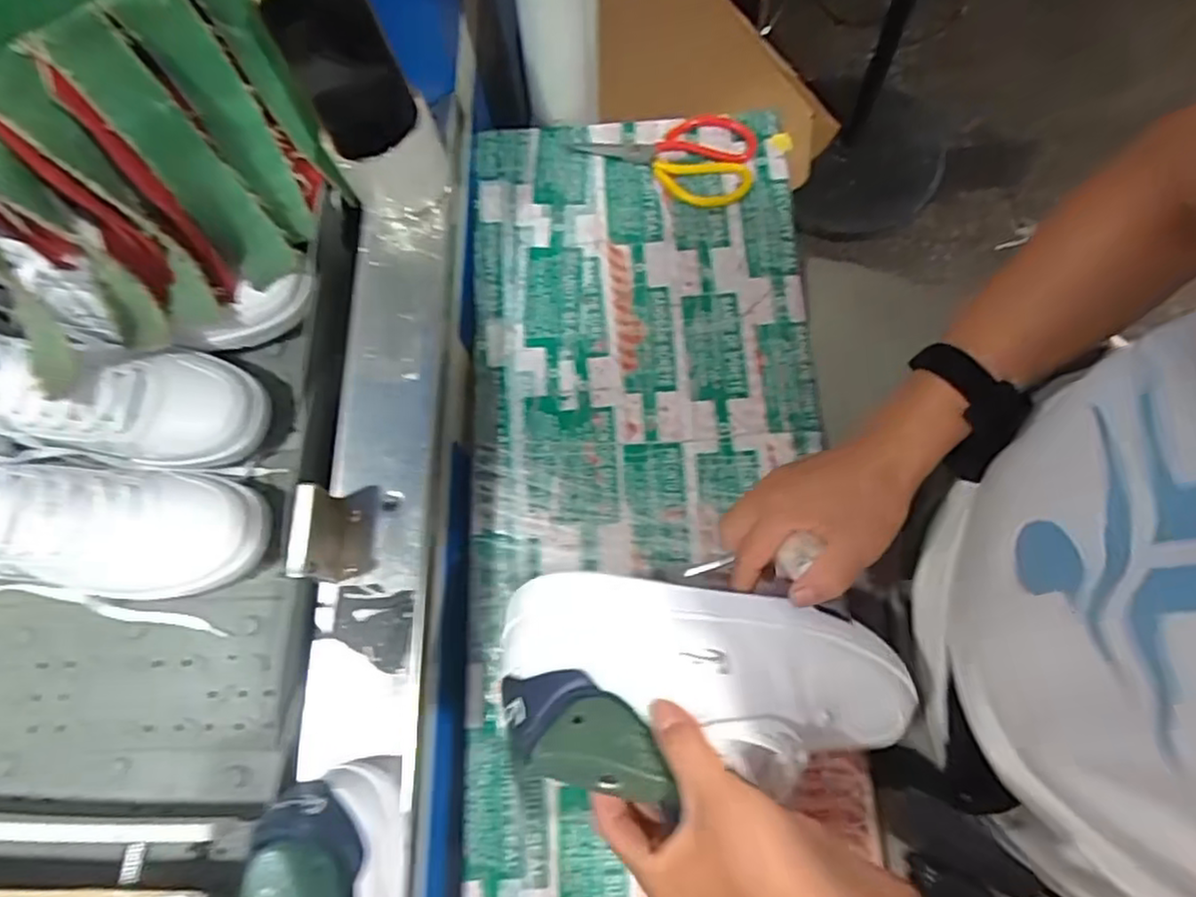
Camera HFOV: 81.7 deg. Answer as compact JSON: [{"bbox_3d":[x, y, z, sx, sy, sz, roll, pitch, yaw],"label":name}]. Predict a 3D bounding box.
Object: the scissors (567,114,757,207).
[{"bbox_3d":[0.067,-0.292,0.706,0.188,0.018,0.098,-1,73,3],"label":"scissors"}]

